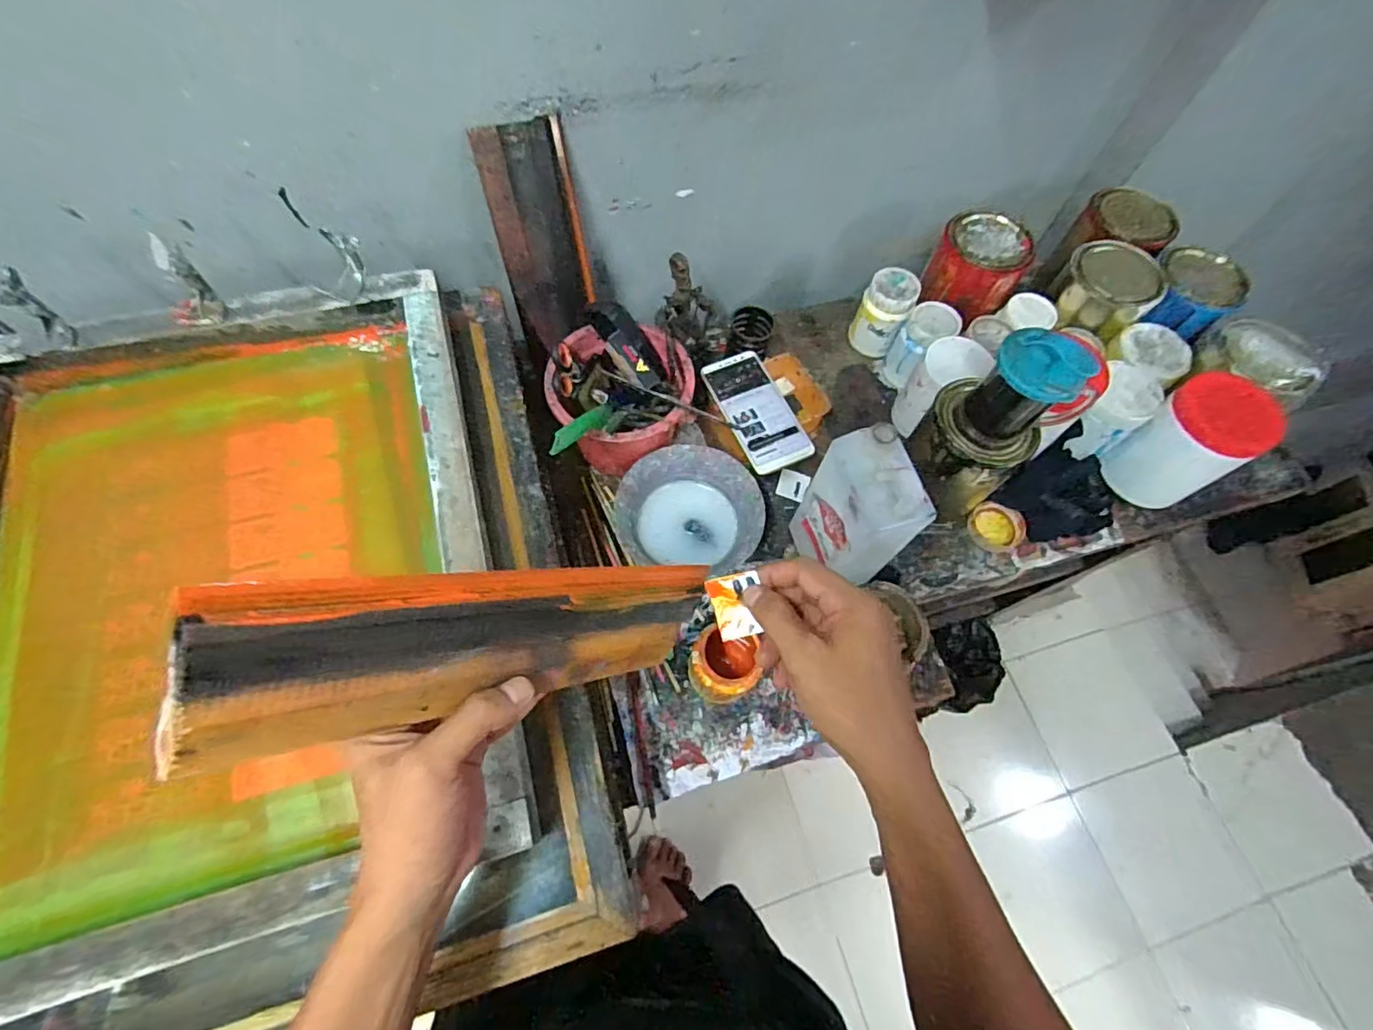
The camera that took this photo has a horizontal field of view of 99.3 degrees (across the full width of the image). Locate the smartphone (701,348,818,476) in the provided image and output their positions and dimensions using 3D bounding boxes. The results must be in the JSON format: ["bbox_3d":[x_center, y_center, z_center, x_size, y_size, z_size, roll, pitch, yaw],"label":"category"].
[{"bbox_3d":[0.083,-0.125,0.685,0.077,0.012,0.160,-21,68,-12],"label":"smartphone"}]

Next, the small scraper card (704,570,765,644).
[{"bbox_3d":[0.033,0.061,0.386,0.032,0.004,0.042,-14,95,16],"label":"small scraper card"}]

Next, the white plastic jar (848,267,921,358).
[{"bbox_3d":[0.257,-0.265,0.777,0.066,0.107,0.063,27,67,9],"label":"white plastic jar"}]

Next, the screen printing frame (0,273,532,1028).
[{"bbox_3d":[-0.372,0.049,0.459,0.415,0.064,0.507,-15,67,-9],"label":"screen printing frame"}]

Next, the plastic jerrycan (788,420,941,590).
[{"bbox_3d":[0.162,-0.005,0.555,0.060,0.183,0.095,-19,67,-11],"label":"plastic jerrycan"}]

